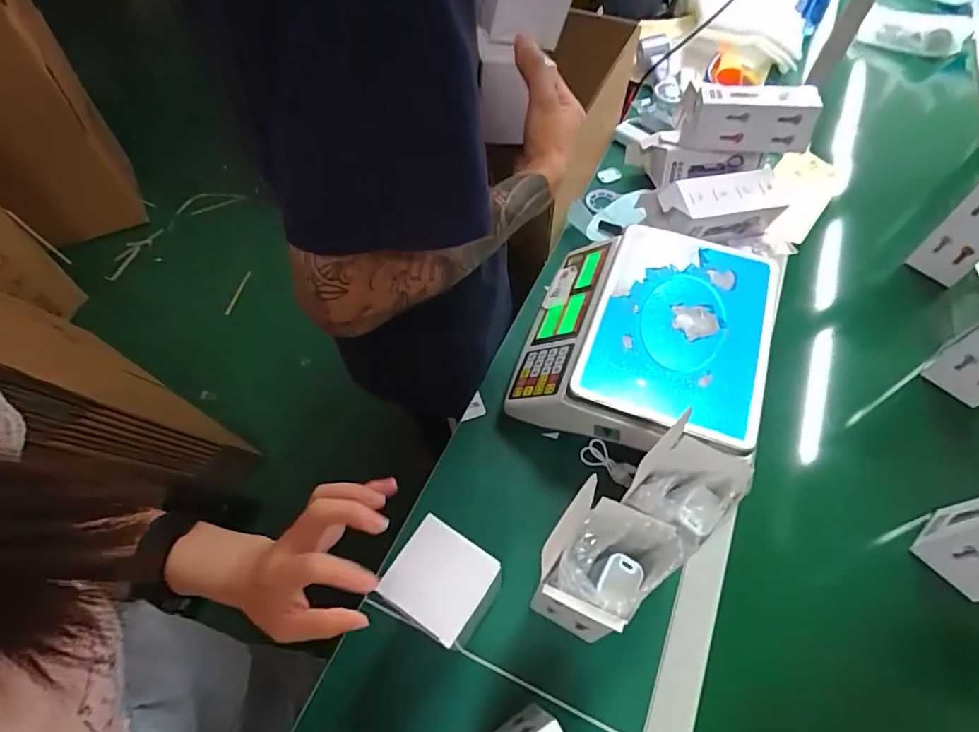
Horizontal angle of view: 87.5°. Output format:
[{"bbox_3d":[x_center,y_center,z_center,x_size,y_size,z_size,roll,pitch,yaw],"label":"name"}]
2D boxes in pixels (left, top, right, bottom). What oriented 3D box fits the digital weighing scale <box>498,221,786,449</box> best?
[{"bbox_3d":[0.186,-0.046,0.633,0.267,0.101,0.302,17,60,10],"label":"digital weighing scale"}]

